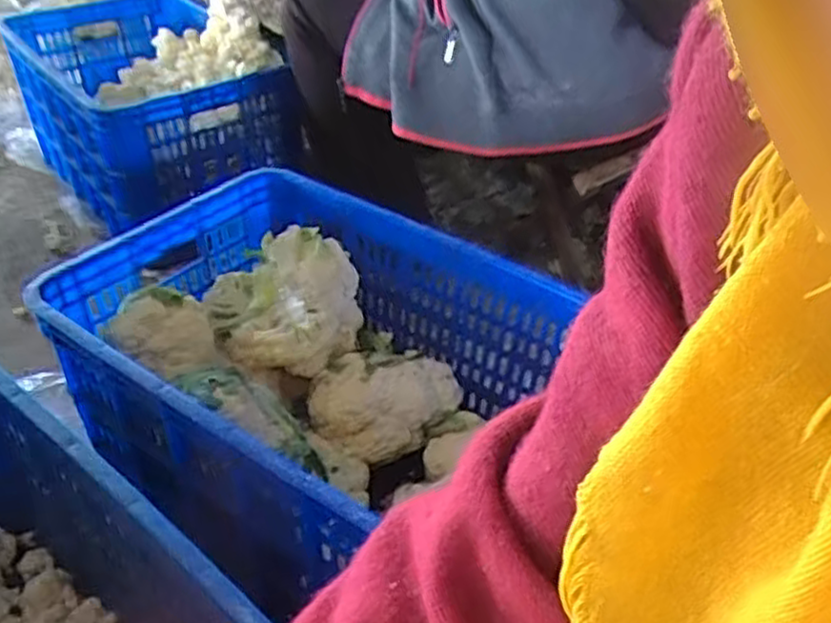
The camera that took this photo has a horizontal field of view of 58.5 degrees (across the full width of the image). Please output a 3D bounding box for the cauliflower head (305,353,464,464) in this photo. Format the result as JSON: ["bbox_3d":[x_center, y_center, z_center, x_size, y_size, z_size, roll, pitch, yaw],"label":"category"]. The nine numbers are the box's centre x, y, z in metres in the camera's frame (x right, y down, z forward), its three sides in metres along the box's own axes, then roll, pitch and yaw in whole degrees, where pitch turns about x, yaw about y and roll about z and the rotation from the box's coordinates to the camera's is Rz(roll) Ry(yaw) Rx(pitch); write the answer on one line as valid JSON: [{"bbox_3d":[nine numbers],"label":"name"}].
[{"bbox_3d":[-0.029,0.099,0.861,0.165,0.087,0.106,-15,41,-21],"label":"cauliflower head"}]

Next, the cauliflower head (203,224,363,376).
[{"bbox_3d":[-0.154,-0.012,0.858,0.179,0.126,0.108,-1,38,-5],"label":"cauliflower head"}]

